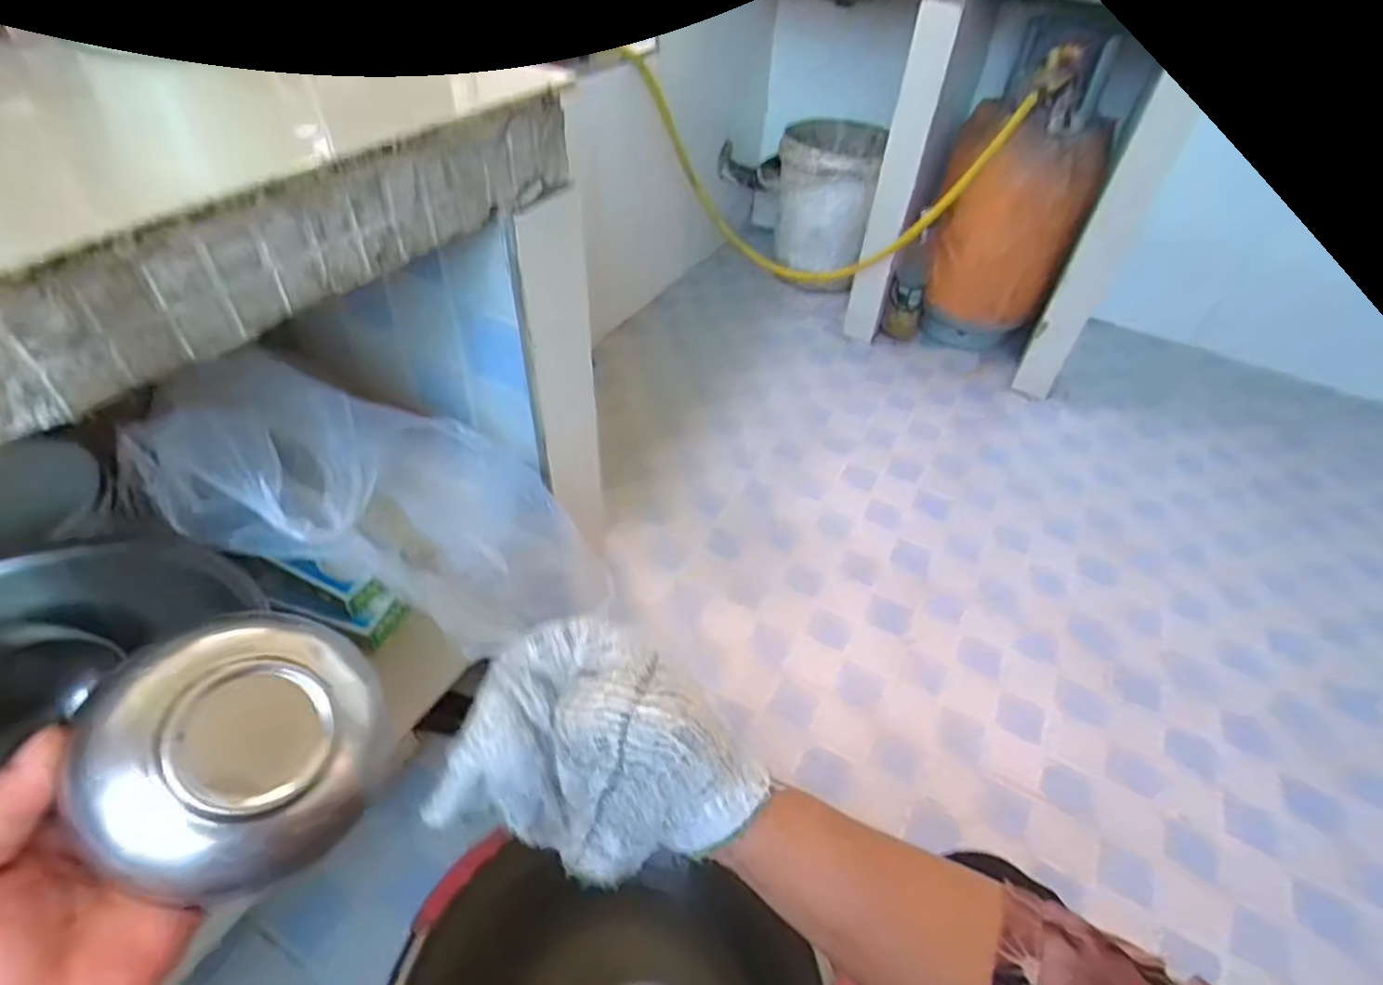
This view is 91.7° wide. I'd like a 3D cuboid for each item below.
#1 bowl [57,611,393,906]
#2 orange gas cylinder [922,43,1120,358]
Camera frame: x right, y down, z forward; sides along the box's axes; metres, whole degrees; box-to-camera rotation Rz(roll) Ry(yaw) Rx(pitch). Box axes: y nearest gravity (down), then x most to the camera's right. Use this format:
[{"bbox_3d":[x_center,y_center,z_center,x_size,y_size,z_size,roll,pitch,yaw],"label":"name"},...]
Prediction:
[{"bbox_3d":[-0.180,0.104,0.270,0.108,0.048,0.105,9,75,-38],"label":"bowl"},{"bbox_3d":[0.652,-0.563,1.395,0.276,0.557,0.254,26,48,20],"label":"orange gas cylinder"}]

